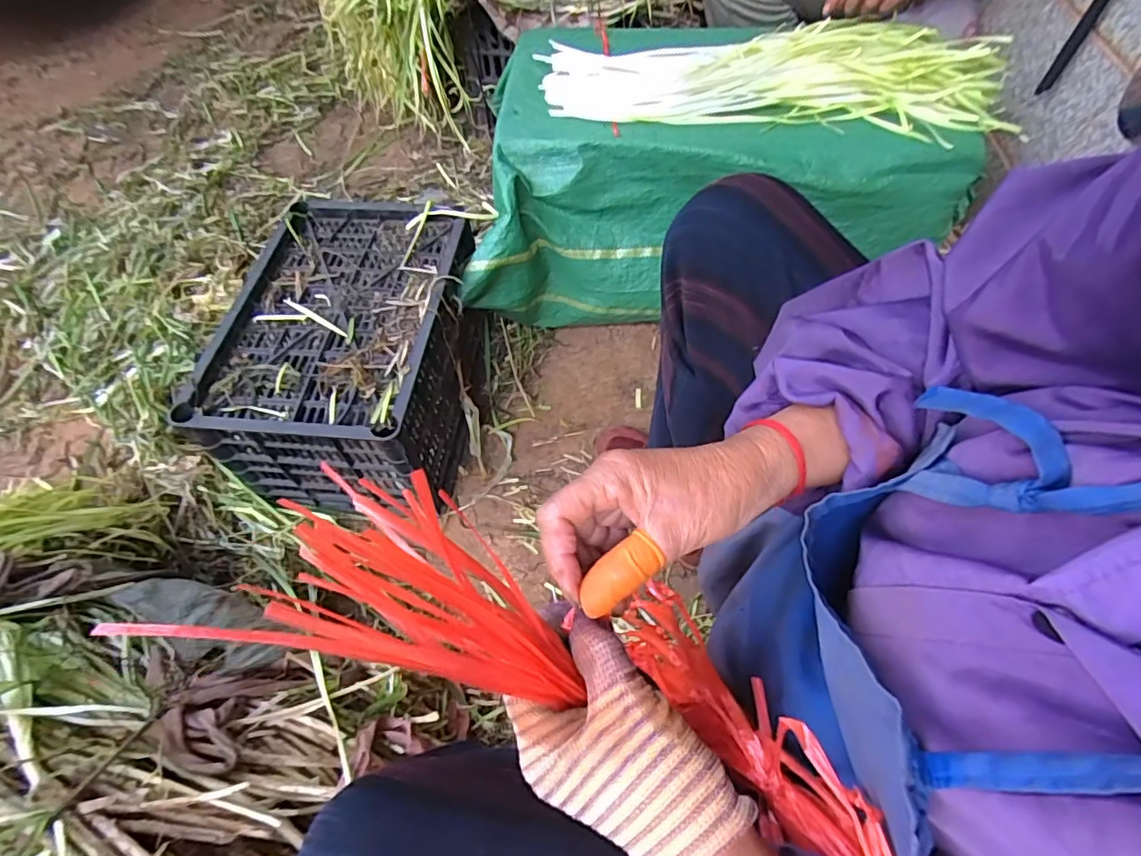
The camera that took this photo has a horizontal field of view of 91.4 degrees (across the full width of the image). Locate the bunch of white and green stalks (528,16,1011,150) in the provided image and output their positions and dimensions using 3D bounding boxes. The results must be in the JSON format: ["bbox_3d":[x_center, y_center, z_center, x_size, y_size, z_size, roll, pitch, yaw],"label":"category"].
[{"bbox_3d":[0.281,-0.509,0.798,0.641,0.051,0.239,4,57,5],"label":"bunch of white and green stalks"}]

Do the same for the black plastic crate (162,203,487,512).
[{"bbox_3d":[-0.301,-0.106,0.814,0.296,0.211,0.397,2,59,1],"label":"black plastic crate"}]

